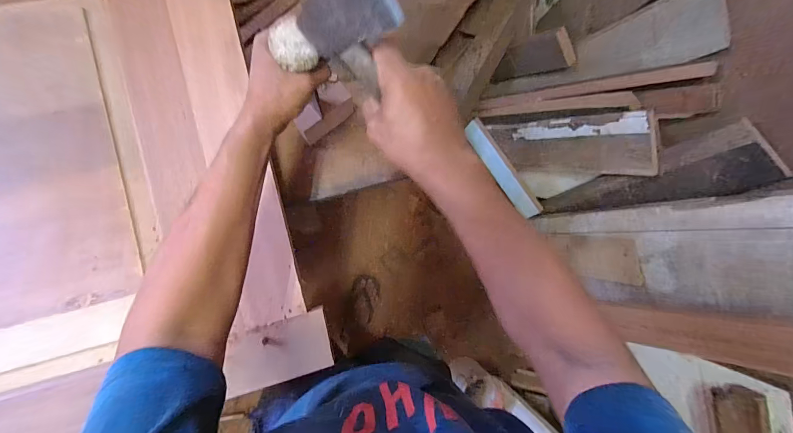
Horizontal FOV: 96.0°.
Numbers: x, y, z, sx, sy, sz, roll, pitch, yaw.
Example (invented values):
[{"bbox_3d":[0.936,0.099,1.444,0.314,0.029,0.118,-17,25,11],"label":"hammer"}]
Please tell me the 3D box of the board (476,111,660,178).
[{"bbox_3d":[0.544,-0.234,1.184,0.043,0.554,0.206,-38,120,-21],"label":"board"}]

